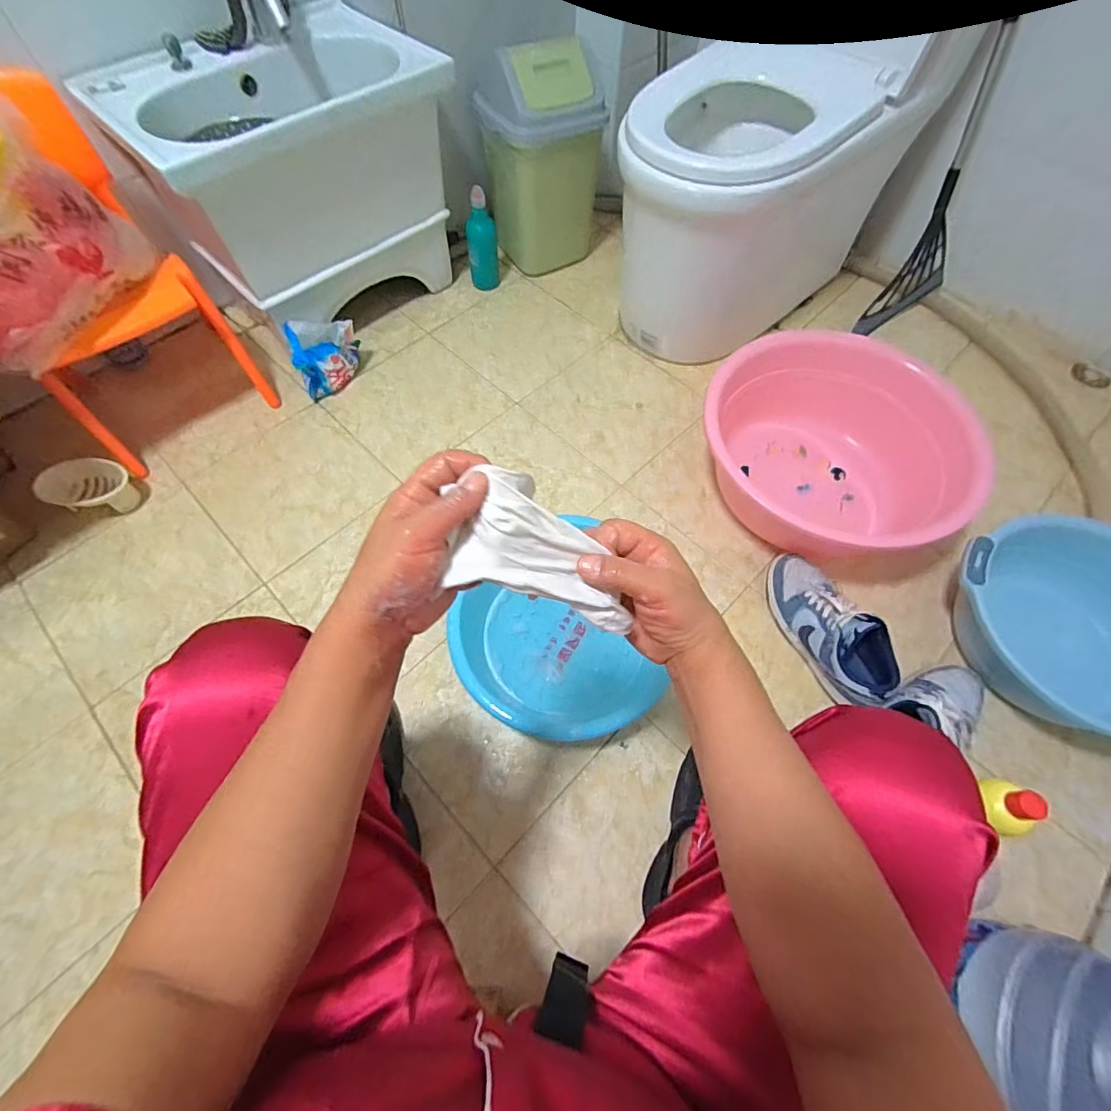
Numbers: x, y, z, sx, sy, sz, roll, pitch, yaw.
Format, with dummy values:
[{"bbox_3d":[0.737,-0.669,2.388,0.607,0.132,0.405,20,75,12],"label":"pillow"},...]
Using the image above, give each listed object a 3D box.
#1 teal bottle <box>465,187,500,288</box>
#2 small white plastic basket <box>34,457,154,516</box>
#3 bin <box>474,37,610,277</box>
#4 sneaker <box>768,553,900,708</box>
[{"bbox_3d":[-0.175,-0.751,1.230,0.072,0.220,0.056,-7,63,-4],"label":"teal bottle"},{"bbox_3d":[-0.898,-0.130,1.004,0.155,0.076,0.104,8,63,4],"label":"small white plastic basket"},{"bbox_3d":[-0.041,-0.885,1.177,0.223,0.436,0.199,-25,66,-13],"label":"bin"},{"bbox_3d":[0.452,0.115,0.853,0.105,0.106,0.272,-16,64,-9],"label":"sneaker"}]

